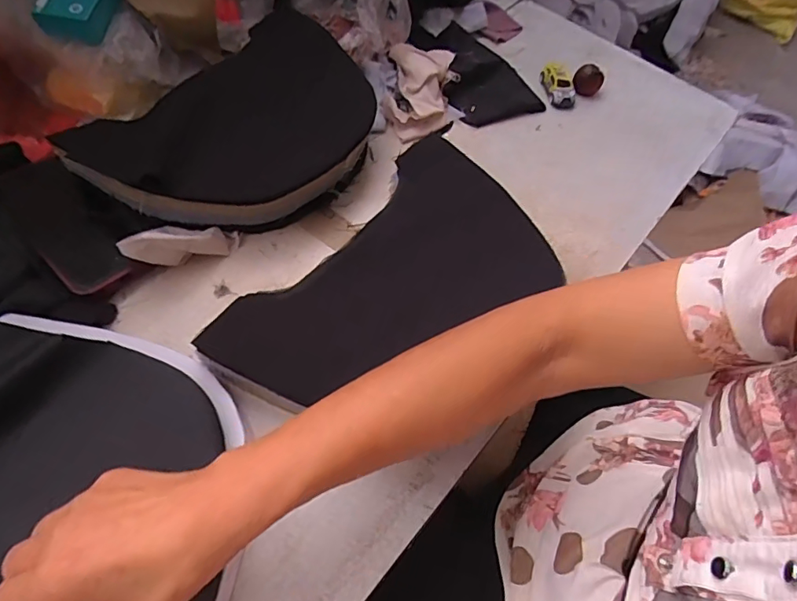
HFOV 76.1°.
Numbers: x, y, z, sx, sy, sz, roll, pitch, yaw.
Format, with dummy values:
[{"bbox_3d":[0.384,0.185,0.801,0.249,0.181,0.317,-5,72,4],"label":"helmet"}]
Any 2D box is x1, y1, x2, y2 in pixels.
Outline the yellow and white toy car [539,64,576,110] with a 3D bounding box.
[{"bbox_3d":[0.197,-0.263,0.623,0.030,0.021,0.064,-8,61,-9],"label":"yellow and white toy car"}]

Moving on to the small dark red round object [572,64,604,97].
[{"bbox_3d":[0.235,-0.273,0.628,0.034,0.029,0.042,25,61,10],"label":"small dark red round object"}]

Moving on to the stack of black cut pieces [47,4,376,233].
[{"bbox_3d":[-0.140,-0.167,0.497,0.184,0.040,0.282,47,67,-5],"label":"stack of black cut pieces"}]

